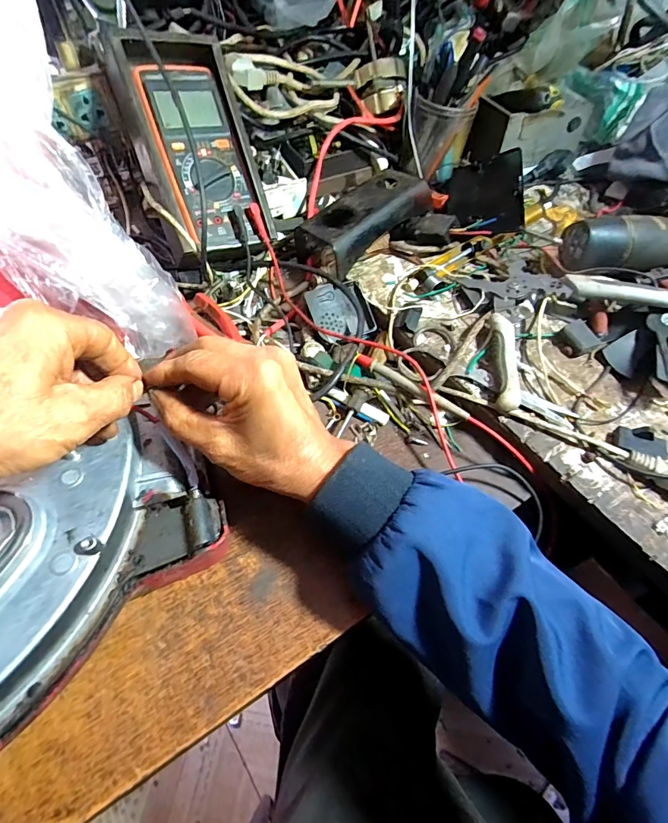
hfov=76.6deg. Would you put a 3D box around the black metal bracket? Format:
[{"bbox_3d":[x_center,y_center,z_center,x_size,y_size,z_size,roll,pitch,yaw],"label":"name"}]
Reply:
[{"bbox_3d":[0.033,-0.211,0.468,0.148,0.050,0.079,-37,64,-22],"label":"black metal bracket"}]

